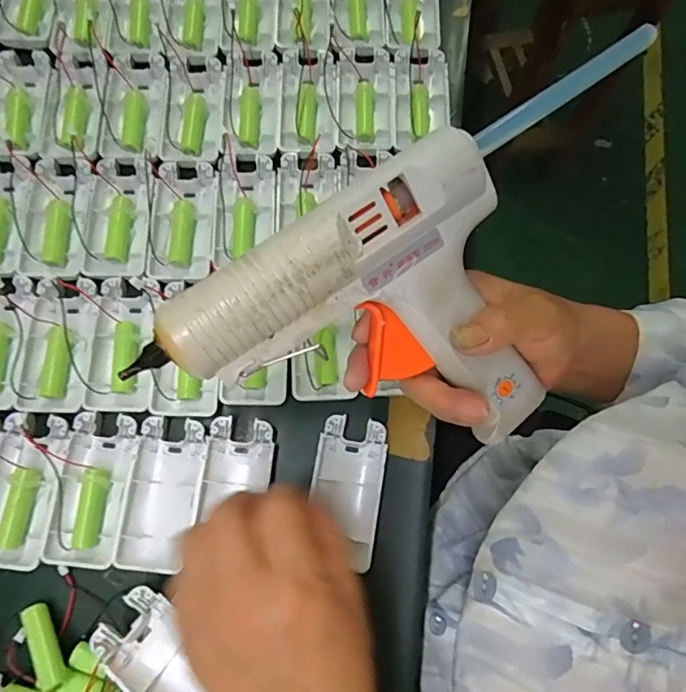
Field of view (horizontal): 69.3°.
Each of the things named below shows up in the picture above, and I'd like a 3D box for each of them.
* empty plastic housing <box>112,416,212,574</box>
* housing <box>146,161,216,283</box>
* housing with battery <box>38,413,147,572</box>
[{"bbox_3d":[-0.115,0.097,0.325,0.046,0.016,0.095,6,77,0],"label":"empty plastic housing"},{"bbox_3d":[-0.119,-0.091,0.368,0.046,0.014,0.090,3,77,-1],"label":"housing"},{"bbox_3d":[-0.160,0.093,0.324,0.045,0.014,0.092,6,77,0],"label":"housing with battery"}]

